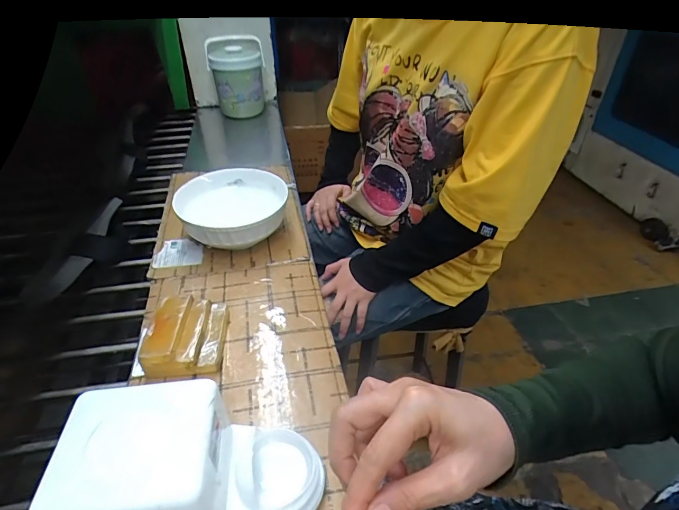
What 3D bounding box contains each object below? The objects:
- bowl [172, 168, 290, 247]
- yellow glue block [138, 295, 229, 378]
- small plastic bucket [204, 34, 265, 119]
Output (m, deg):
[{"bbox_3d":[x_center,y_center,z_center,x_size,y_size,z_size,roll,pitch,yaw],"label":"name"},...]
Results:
[{"bbox_3d":[-0.170,-0.071,0.679,0.168,0.080,0.178,0,37,0],"label":"bowl"},{"bbox_3d":[-0.184,0.093,0.490,0.087,0.043,0.104,-3,37,-3],"label":"yellow glue block"},{"bbox_3d":[-0.293,-0.510,1.172,0.158,0.192,0.137,-7,38,-8],"label":"small plastic bucket"}]

